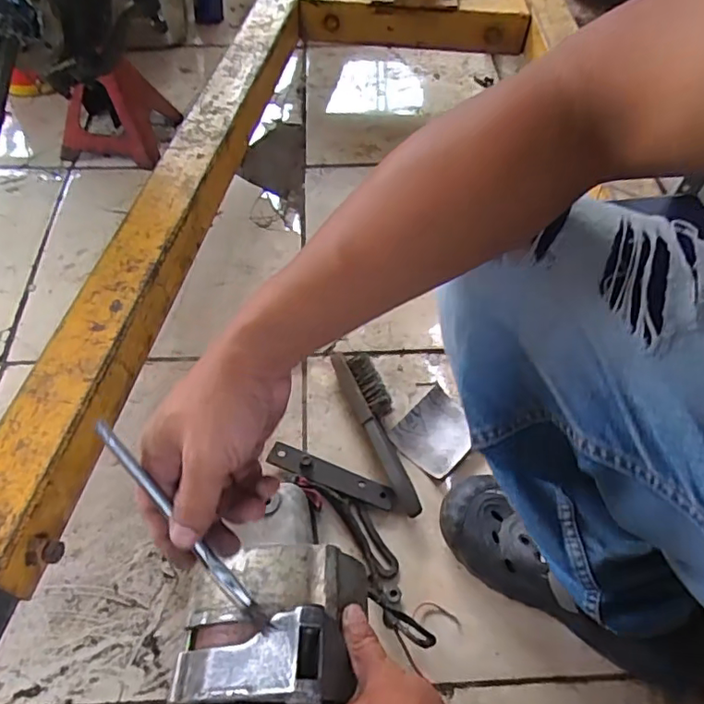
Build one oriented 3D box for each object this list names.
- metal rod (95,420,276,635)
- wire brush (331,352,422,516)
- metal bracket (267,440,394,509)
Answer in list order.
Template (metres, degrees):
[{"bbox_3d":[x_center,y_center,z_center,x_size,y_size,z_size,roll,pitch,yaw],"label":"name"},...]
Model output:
[{"bbox_3d":[-0.099,0.107,0.336,0.009,0.007,0.163,-40,100,-27],"label":"metal rod"},{"bbox_3d":[0.037,0.092,0.710,0.042,0.042,0.227,-17,58,-15],"label":"wire brush"},{"bbox_3d":[-0.026,0.149,0.679,0.157,0.008,0.031,22,61,8],"label":"metal bracket"}]

